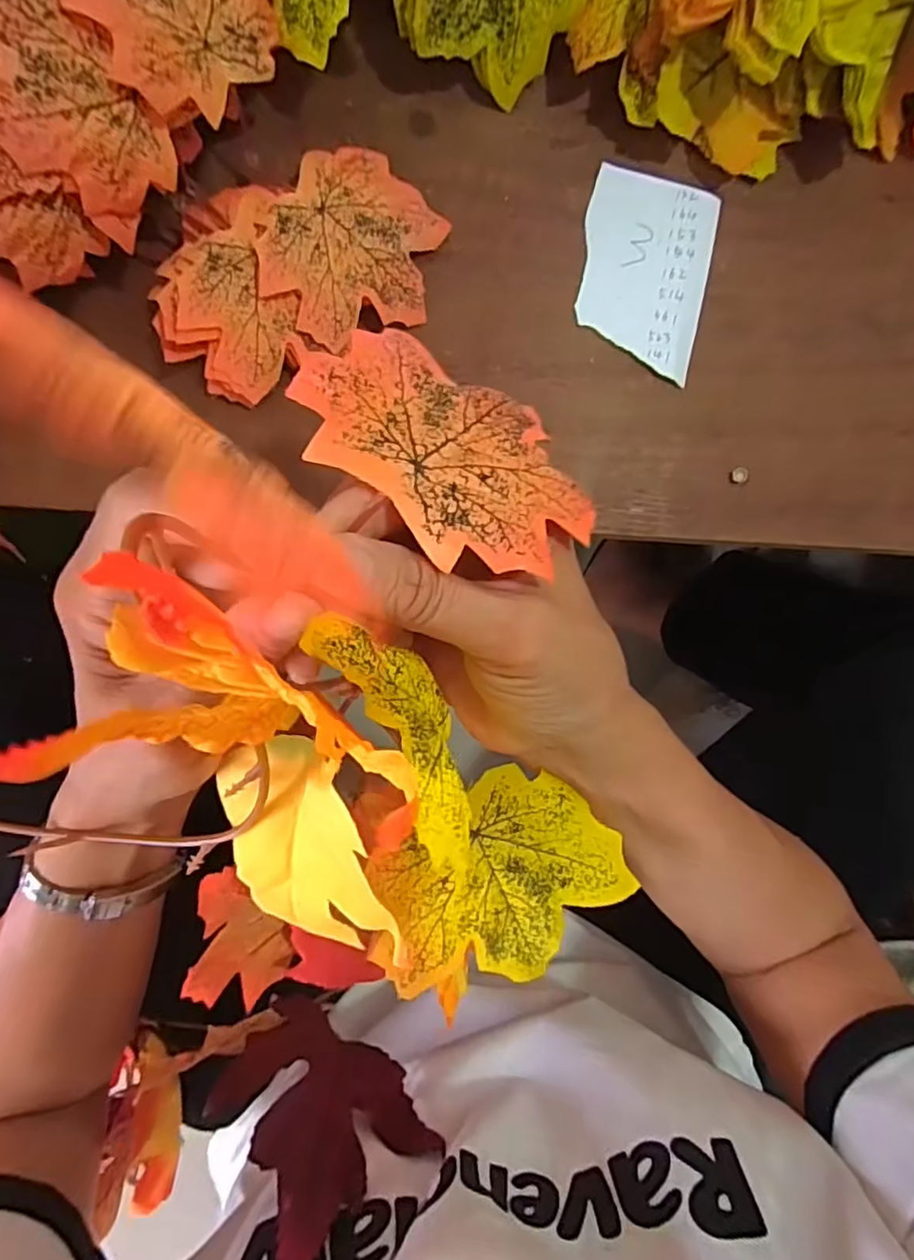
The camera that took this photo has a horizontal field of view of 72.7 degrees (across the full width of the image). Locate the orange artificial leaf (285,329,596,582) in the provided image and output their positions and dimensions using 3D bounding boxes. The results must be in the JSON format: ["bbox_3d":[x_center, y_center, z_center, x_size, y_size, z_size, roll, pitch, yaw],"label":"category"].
[{"bbox_3d":[-0.002,-0.052,0.176,0.088,0.006,0.068,25,55,-8],"label":"orange artificial leaf"}]

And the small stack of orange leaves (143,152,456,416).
[{"bbox_3d":[-0.072,-0.167,0.288,0.137,0.030,0.081,-32,94,-4],"label":"small stack of orange leaves"}]

